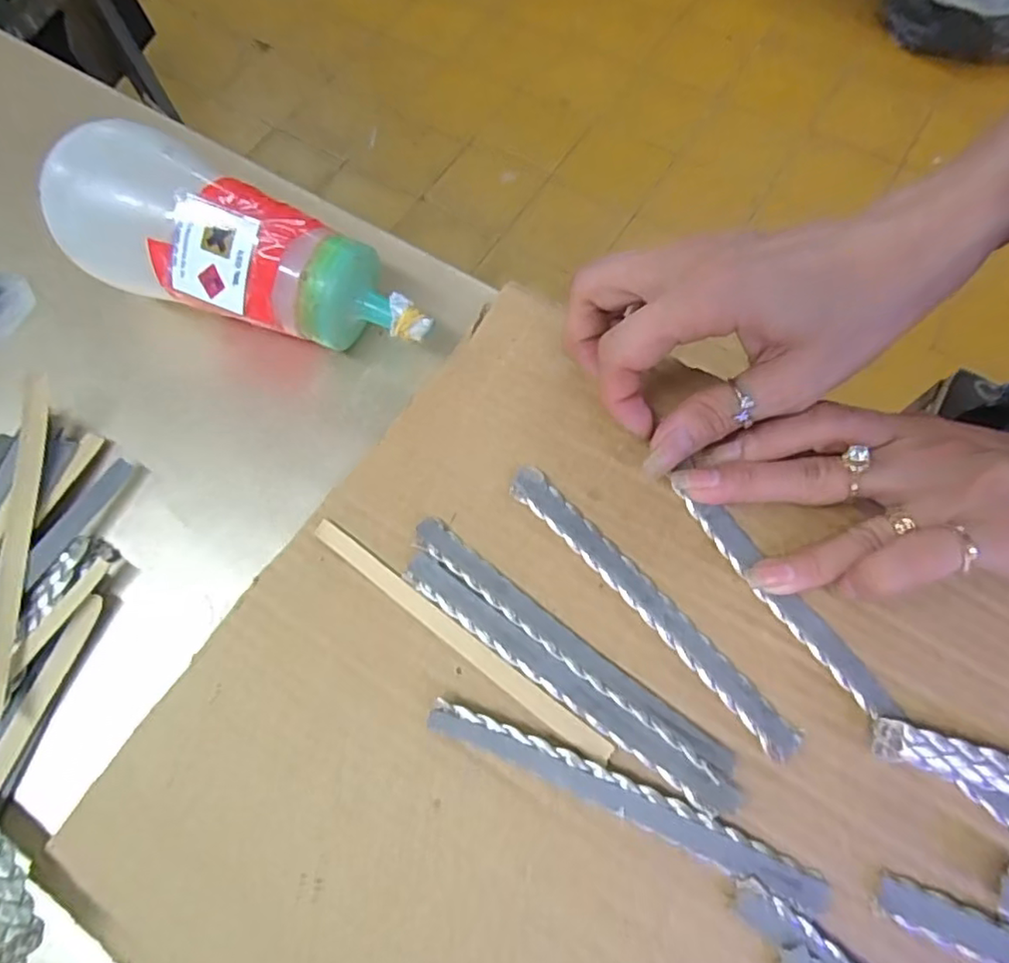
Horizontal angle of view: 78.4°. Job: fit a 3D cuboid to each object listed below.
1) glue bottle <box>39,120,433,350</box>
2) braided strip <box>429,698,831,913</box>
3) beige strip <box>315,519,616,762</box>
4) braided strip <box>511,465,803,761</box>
[{"bbox_3d":[-0.107,-0.092,0.259,0.158,0.062,0.057,19,71,9],"label":"glue bottle"},{"bbox_3d":[0.038,0.104,0.203,0.134,0.008,0.012,22,71,10],"label":"braided strip"},{"bbox_3d":[-0.018,0.055,0.225,0.133,0.004,0.009,35,74,14],"label":"beige strip"},{"bbox_3d":[0.052,0.044,0.228,0.014,0.005,0.134,-40,73,-12],"label":"braided strip"}]

